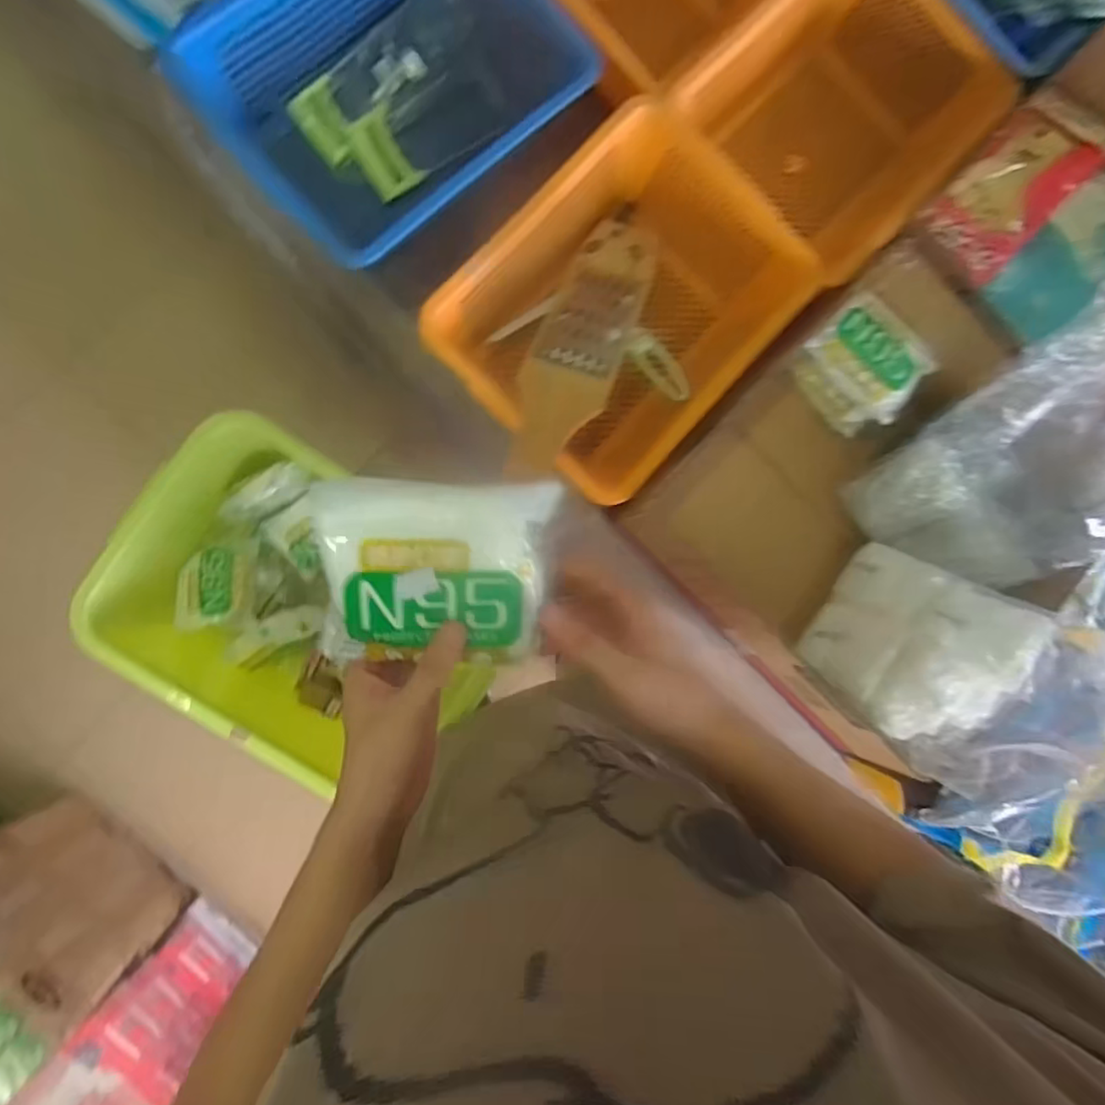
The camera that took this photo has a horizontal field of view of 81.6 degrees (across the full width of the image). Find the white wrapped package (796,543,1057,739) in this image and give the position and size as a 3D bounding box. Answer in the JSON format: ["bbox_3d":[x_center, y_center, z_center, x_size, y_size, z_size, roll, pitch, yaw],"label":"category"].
[{"bbox_3d":[0.391,0.098,0.695,0.193,0.208,0.050,-55,134,-12],"label":"white wrapped package"}]

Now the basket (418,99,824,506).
[{"bbox_3d":[0.071,-0.260,0.745,0.288,0.184,0.345,45,83,-4],"label":"basket"}]

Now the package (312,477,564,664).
[{"bbox_3d":[-0.068,0.013,0.395,0.143,0.030,0.109,0,88,-8],"label":"package"}]

